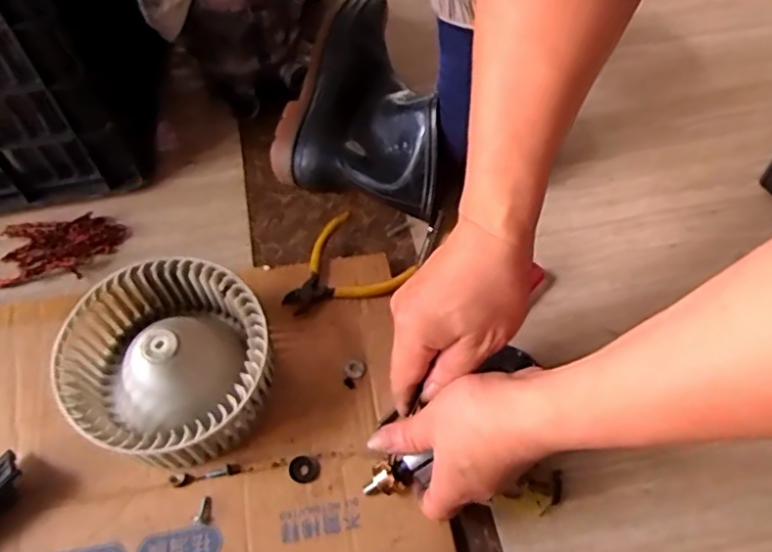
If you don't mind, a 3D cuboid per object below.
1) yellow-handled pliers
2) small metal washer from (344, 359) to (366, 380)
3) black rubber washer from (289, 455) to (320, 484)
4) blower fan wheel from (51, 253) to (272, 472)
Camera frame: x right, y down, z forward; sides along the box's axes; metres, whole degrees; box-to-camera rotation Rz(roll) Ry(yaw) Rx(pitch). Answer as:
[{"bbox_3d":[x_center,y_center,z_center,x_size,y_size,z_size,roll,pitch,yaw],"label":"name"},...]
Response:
[{"bbox_3d":[-0.043,-0.003,0.529,0.103,0.011,0.089,-38,66,-21],"label":"yellow-handled pliers"},{"bbox_3d":[-0.025,0.075,0.493,0.016,0.004,0.018,-12,59,-8],"label":"small metal washer"},{"bbox_3d":[-0.060,0.142,0.446,0.022,0.004,0.019,29,62,16],"label":"black rubber washer"},{"bbox_3d":[-0.158,0.064,0.452,0.135,0.074,0.142,0,59,-1],"label":"blower fan wheel"}]

